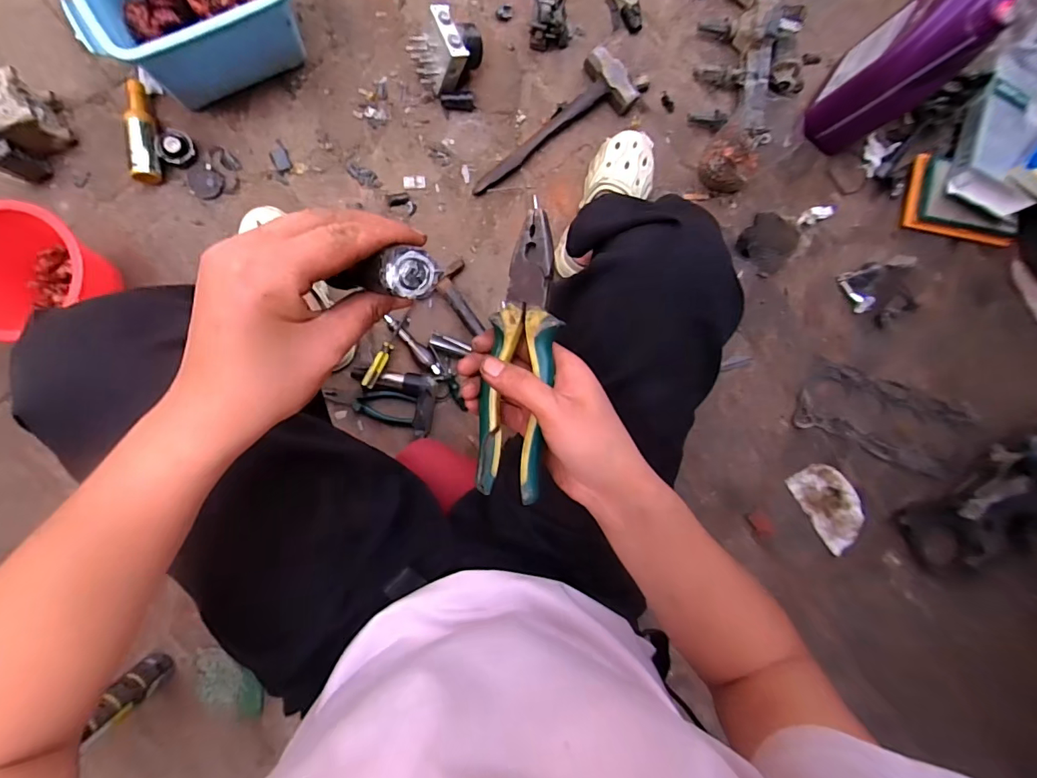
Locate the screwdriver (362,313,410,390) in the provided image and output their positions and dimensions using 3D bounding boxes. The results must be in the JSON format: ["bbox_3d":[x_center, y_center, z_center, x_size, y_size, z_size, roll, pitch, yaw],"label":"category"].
[{"bbox_3d":[-0.212,-0.065,0.771,0.021,0.018,0.139,26,69,-6],"label":"screwdriver"}]

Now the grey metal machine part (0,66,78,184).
[{"bbox_3d":[-0.718,-0.380,0.689,0.084,0.080,0.124,-13,91,-6],"label":"grey metal machine part"}]

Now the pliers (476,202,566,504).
[{"bbox_3d":[0.004,-0.022,0.325,0.047,0.022,0.185,8,91,29],"label":"pliers"}]

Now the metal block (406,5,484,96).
[{"bbox_3d":[-0.111,-0.527,0.746,0.107,0.086,0.081,-16,91,-6],"label":"metal block"}]

